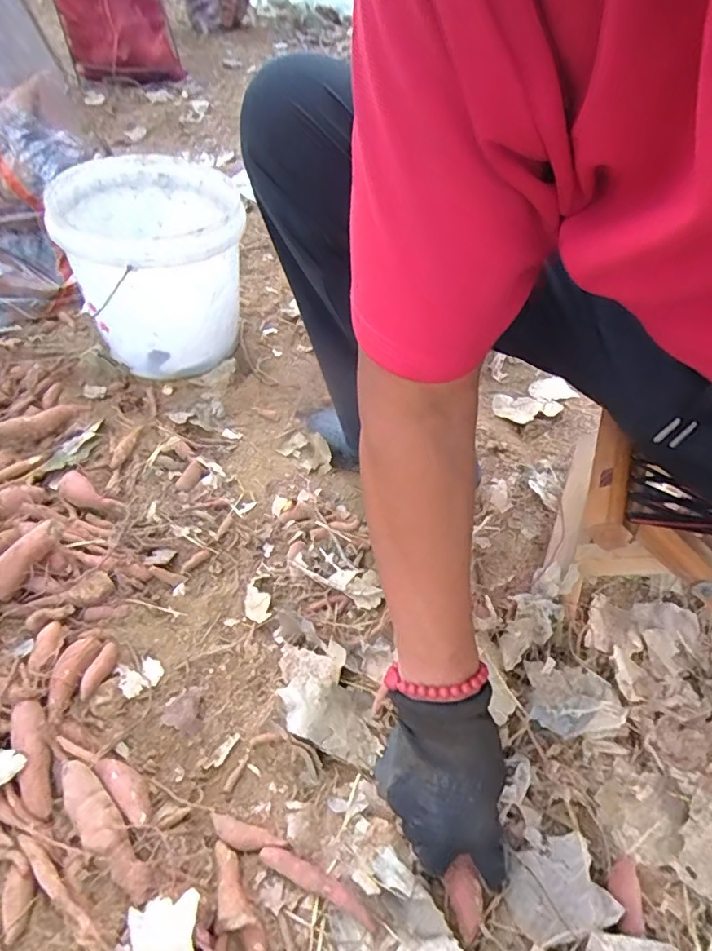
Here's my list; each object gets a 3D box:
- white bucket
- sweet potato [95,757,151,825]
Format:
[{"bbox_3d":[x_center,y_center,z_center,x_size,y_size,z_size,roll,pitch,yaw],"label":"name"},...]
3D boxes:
[{"bbox_3d":[-0.281,-0.294,0.795,0.240,0.227,0.247,-16,51,-15],"label":"white bucket"},{"bbox_3d":[-0.184,0.251,0.434,0.062,0.024,0.022,34,56,26],"label":"sweet potato"}]

